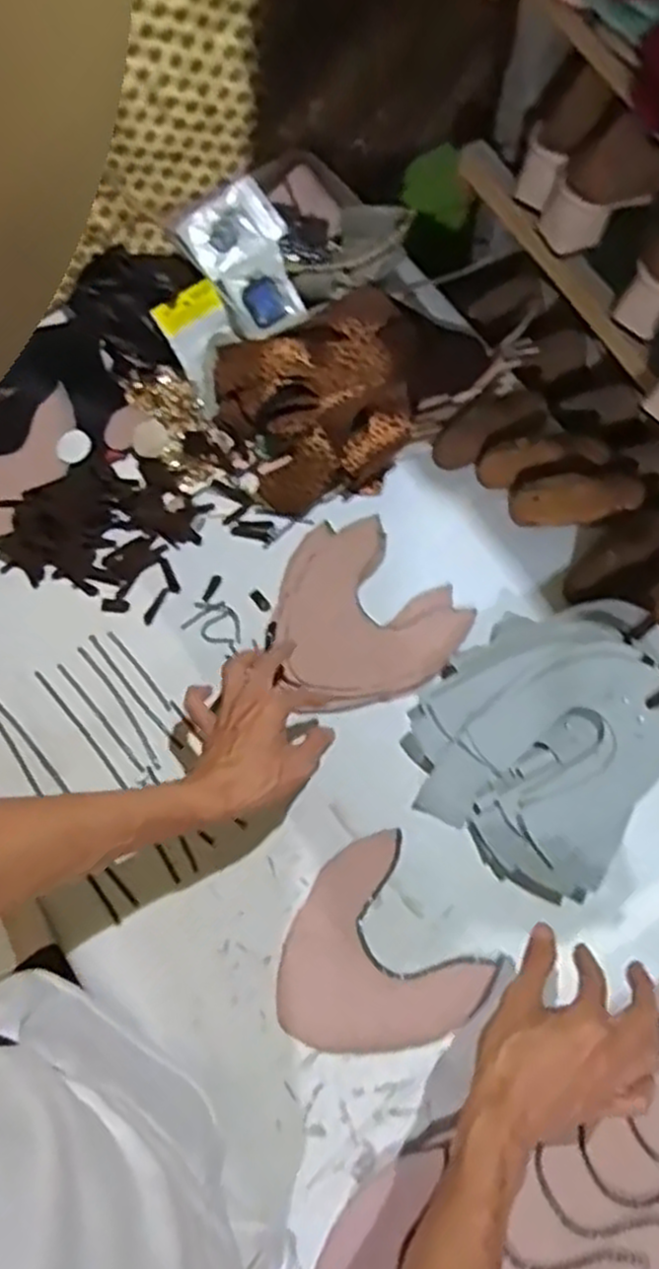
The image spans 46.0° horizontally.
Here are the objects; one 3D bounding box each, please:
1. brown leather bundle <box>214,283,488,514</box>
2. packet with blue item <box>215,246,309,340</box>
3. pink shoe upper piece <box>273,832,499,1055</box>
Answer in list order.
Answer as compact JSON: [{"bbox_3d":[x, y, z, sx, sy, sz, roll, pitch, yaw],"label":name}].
[{"bbox_3d":[0.033,-0.255,0.806,0.284,0.079,0.176,-26,72,-9],"label":"brown leather bundle"},{"bbox_3d":[-0.075,-0.363,0.835,0.076,0.010,0.078,-26,93,2],"label":"packet with blue item"},{"bbox_3d":[0.031,0.274,0.655,0.160,0.004,0.163,-32,73,-10],"label":"pink shoe upper piece"}]

